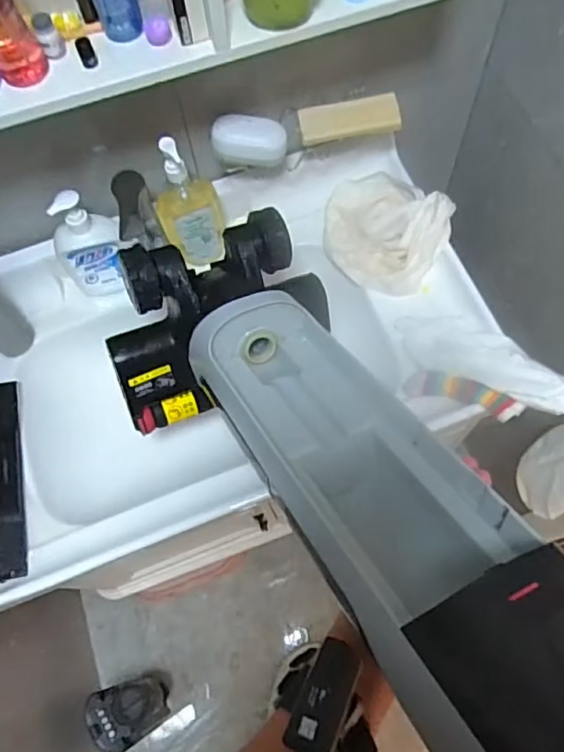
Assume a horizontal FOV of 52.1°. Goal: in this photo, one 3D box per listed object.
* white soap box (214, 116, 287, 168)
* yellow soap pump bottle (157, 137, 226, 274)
[{"bbox_3d":[-0.044,-0.314,0.773,0.096,0.036,0.053,7,69,6],"label":"white soap box"},{"bbox_3d":[-0.130,-0.236,0.805,0.083,0.223,0.070,-16,68,-3],"label":"yellow soap pump bottle"}]

